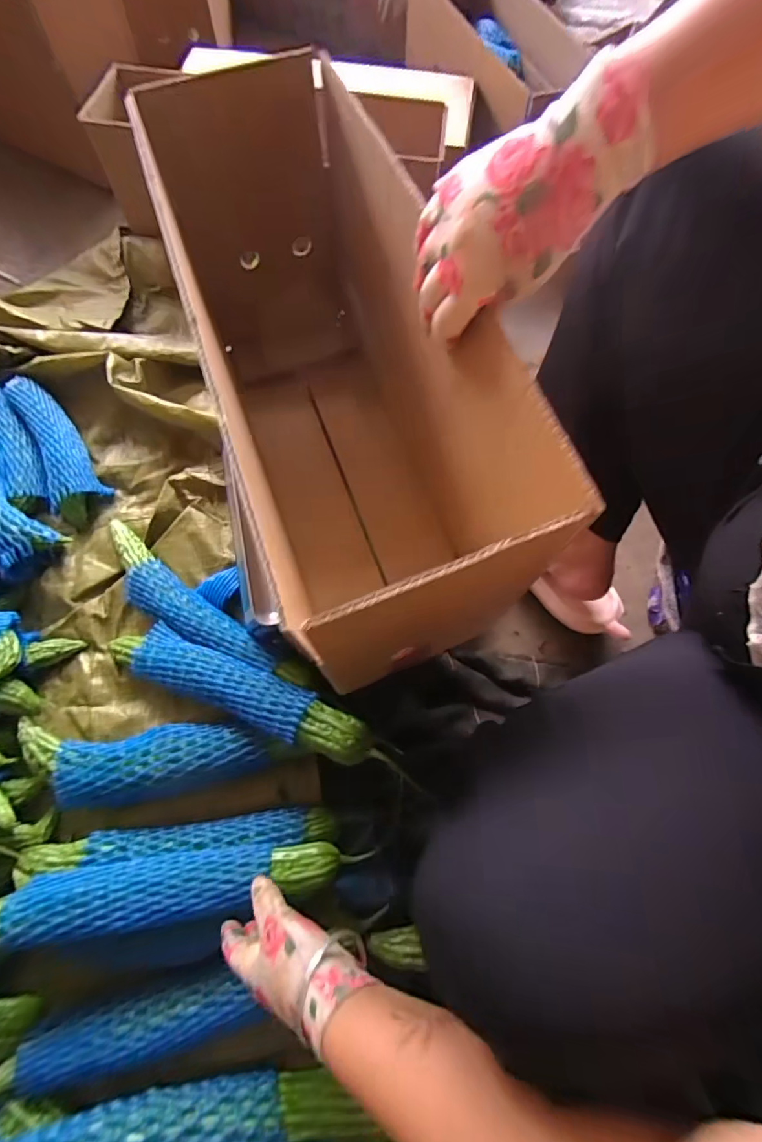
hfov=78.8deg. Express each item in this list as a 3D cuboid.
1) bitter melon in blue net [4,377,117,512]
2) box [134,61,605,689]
[{"bbox_3d":[-0.489,-0.194,0.689,0.073,0.047,0.230,-31,72,-13],"label":"bitter melon in blue net"},{"bbox_3d":[-0.047,-0.165,0.458,0.184,0.293,0.504,-17,69,-8],"label":"box"}]

